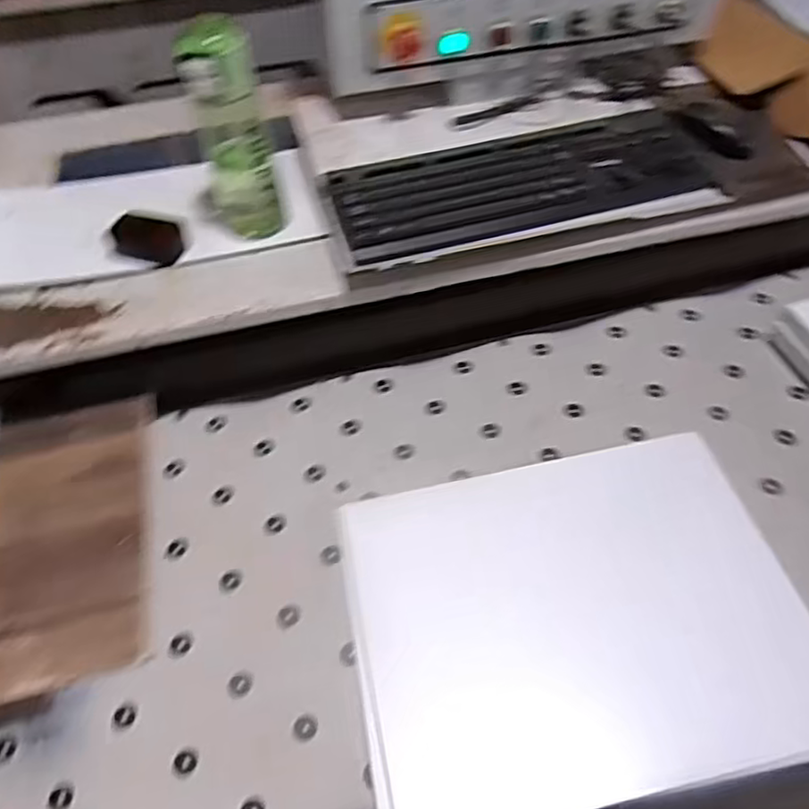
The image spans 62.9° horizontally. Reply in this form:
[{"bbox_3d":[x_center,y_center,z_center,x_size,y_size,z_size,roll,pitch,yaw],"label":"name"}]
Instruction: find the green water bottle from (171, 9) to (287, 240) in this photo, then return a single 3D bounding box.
[{"bbox_3d":[-0.181,-0.276,0.715,0.075,0.239,0.060,-16,52,-8],"label":"green water bottle"}]

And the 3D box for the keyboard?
[{"bbox_3d":[0.137,-0.256,0.762,0.441,0.026,0.147,-14,70,-11],"label":"keyboard"}]

